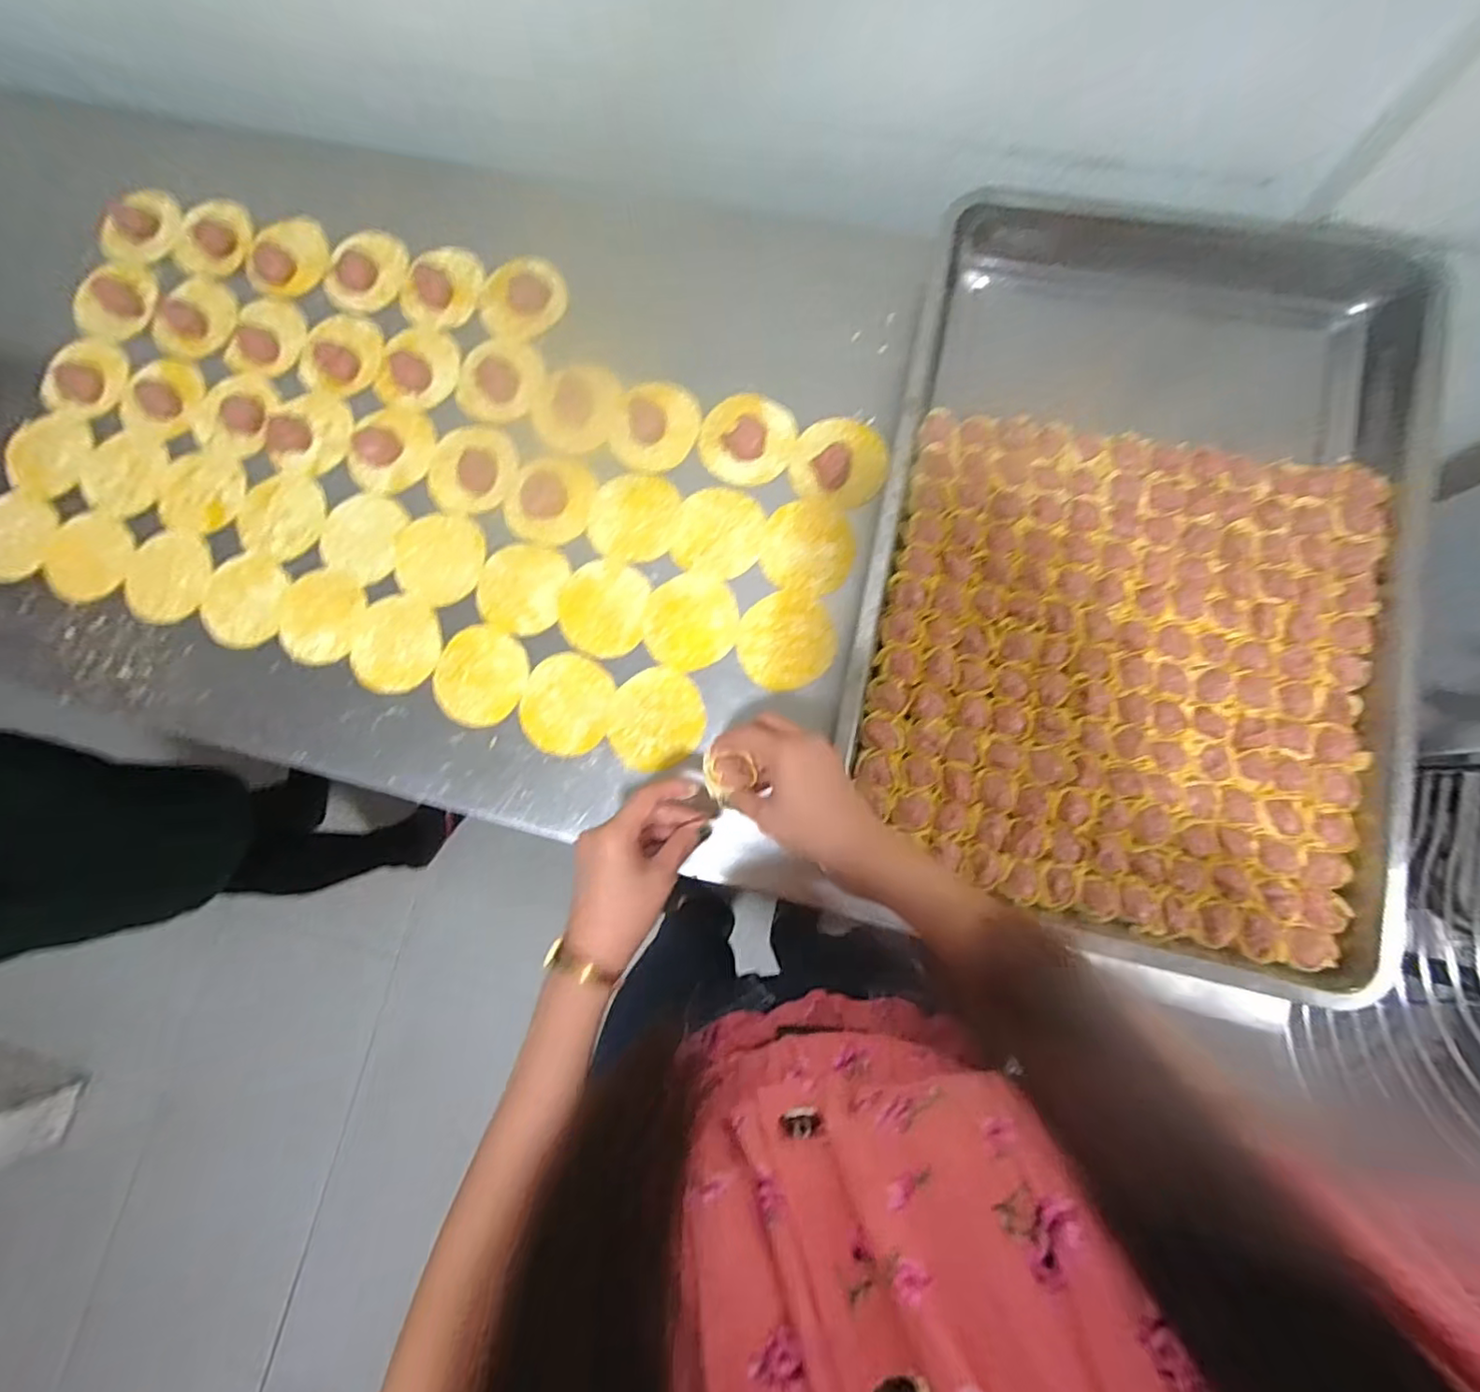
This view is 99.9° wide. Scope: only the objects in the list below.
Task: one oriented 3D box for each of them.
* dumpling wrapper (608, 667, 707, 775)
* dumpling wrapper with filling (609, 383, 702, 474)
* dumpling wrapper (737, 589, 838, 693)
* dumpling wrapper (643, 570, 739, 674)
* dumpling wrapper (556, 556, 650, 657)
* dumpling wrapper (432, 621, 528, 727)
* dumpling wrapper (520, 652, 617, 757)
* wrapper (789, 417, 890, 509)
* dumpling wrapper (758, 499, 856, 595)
[{"bbox_3d":[-0.071,0.019,0.529,0.083,0.006,0.080,-32,82,-6],"label":"dumpling wrapper"},{"bbox_3d":[-0.074,-0.244,0.557,0.072,0.020,0.085,27,83,6],"label":"dumpling wrapper with filling"},{"bbox_3d":[0.040,-0.048,0.529,0.080,0.004,0.083,0,82,2],"label":"dumpling wrapper"},{"bbox_3d":[-0.042,-0.065,0.538,0.080,0.004,0.083,0,82,2],"label":"dumpling wrapper"},{"bbox_3d":[-0.121,-0.077,0.544,0.076,0.004,0.083,0,82,2],"label":"dumpling wrapper"},{"bbox_3d":[-0.226,-0.018,0.543,0.080,0.004,0.085,0,82,0],"label":"dumpling wrapper"},{"bbox_3d":[-0.149,0.007,0.534,0.077,0.004,0.084,0,82,2],"label":"dumpling wrapper"},{"bbox_3d":[0.088,-0.207,0.543,0.082,0.014,0.080,0,82,2],"label":"wrapper"},{"bbox_3d":[0.059,-0.130,0.539,0.079,0.006,0.078,12,82,4],"label":"dumpling wrapper"}]

